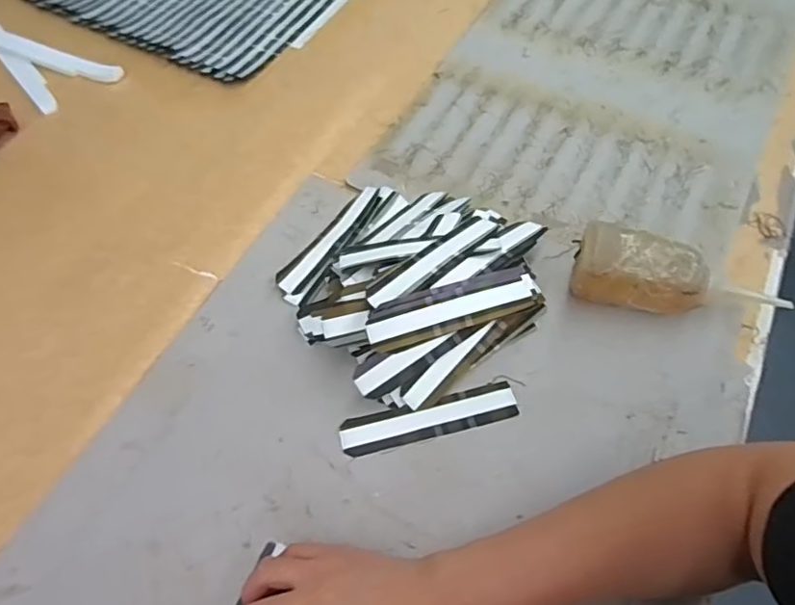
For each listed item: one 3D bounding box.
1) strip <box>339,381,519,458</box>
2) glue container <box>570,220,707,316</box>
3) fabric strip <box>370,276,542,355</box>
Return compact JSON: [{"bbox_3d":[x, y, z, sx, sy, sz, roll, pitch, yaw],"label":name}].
[{"bbox_3d":[0.026,0.095,0.468,0.143,0.004,0.031,-13,59,-4],"label":"strip"},{"bbox_3d":[0.204,-0.024,0.488,0.104,0.068,0.060,11,60,10],"label":"glue container"},{"bbox_3d":[0.049,0.006,0.468,0.151,0.009,0.034,-15,85,-16],"label":"fabric strip"}]

